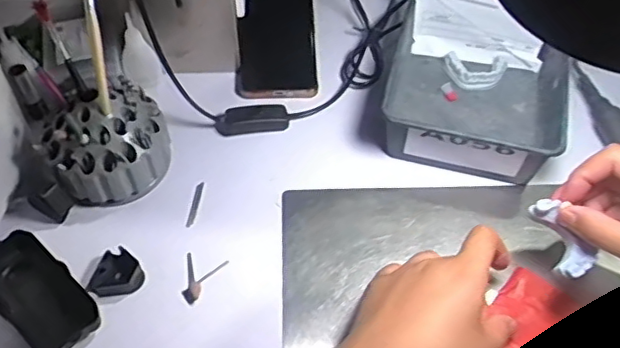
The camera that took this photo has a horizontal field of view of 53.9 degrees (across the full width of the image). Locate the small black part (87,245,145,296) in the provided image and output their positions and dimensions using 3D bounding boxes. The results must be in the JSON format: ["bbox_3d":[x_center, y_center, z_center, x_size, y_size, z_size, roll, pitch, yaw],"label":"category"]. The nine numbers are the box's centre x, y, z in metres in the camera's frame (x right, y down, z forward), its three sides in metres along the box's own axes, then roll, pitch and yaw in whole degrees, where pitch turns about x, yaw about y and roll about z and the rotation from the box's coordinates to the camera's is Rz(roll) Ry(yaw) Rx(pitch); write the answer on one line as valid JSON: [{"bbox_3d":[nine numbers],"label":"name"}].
[{"bbox_3d":[-0.155,0.080,0.487,0.041,0.010,0.040,1,55,-1],"label":"small black part"}]

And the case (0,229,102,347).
[{"bbox_3d":[-0.209,0.091,0.469,0.113,0.021,0.052,39,63,23],"label":"case"}]

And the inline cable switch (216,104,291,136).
[{"bbox_3d":[-0.056,-0.053,0.583,0.068,0.015,0.026,-9,55,-7],"label":"inline cable switch"}]

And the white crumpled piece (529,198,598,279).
[{"bbox_3d":[0.183,0.047,0.448,0.026,0.022,0.059,-21,70,-16],"label":"white crumpled piece"}]

